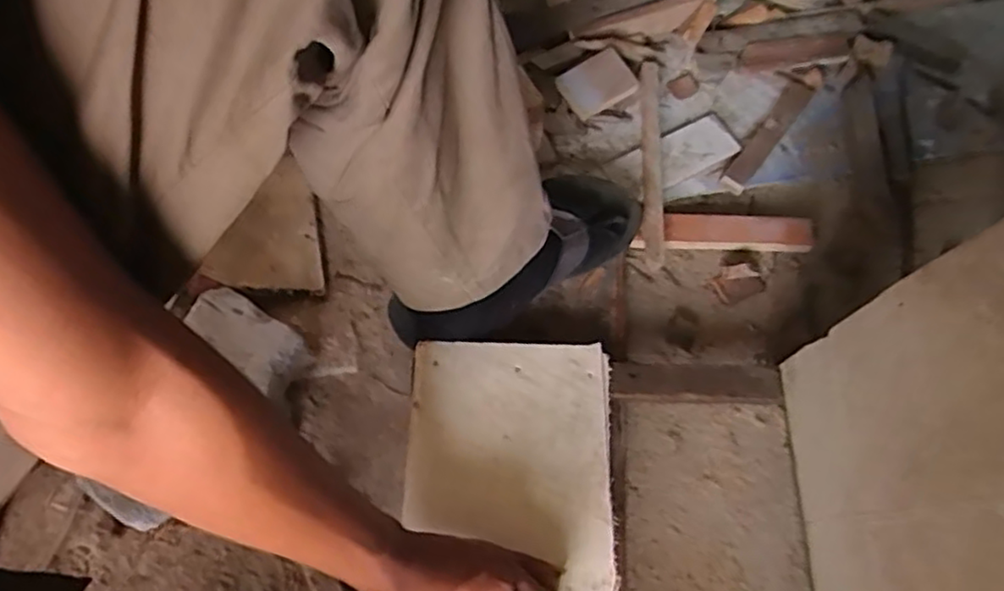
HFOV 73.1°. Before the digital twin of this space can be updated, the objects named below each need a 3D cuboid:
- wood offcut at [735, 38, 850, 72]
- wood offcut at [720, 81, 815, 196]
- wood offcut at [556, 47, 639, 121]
[{"bbox_3d":[0.362,-0.299,0.836,0.141,0.015,0.039,-6,65,-5],"label":"wood offcut"},{"bbox_3d":[0.307,-0.187,0.775,0.029,0.012,0.178,35,68,13],"label":"wood offcut"},{"bbox_3d":[0.107,-0.242,0.768,0.078,0.013,0.062,-34,81,-5],"label":"wood offcut"}]

